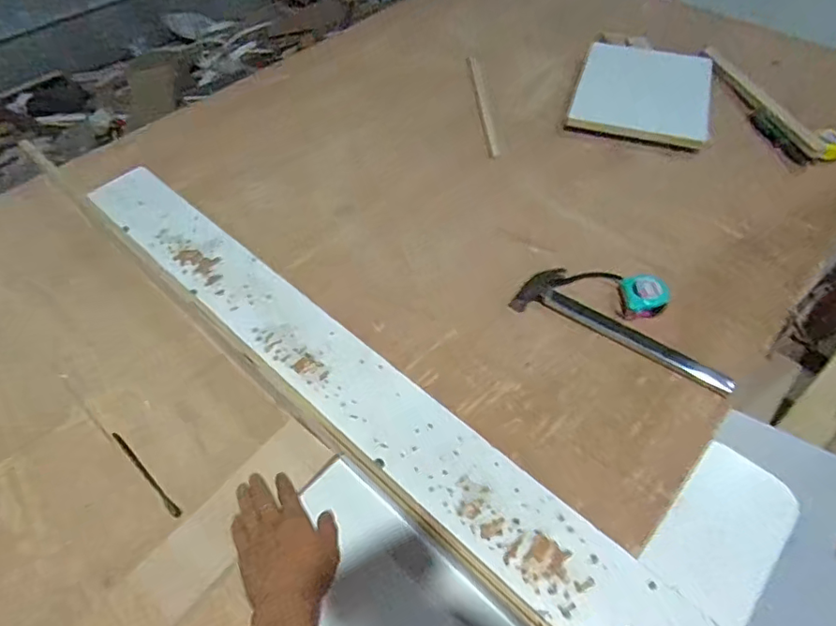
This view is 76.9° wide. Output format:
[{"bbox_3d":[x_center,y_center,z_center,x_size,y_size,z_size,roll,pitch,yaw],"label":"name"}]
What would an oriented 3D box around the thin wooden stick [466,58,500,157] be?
[{"bbox_3d":[0.142,-0.472,1.177,0.022,0.011,0.399,-4,52,-1],"label":"thin wooden stick"}]

